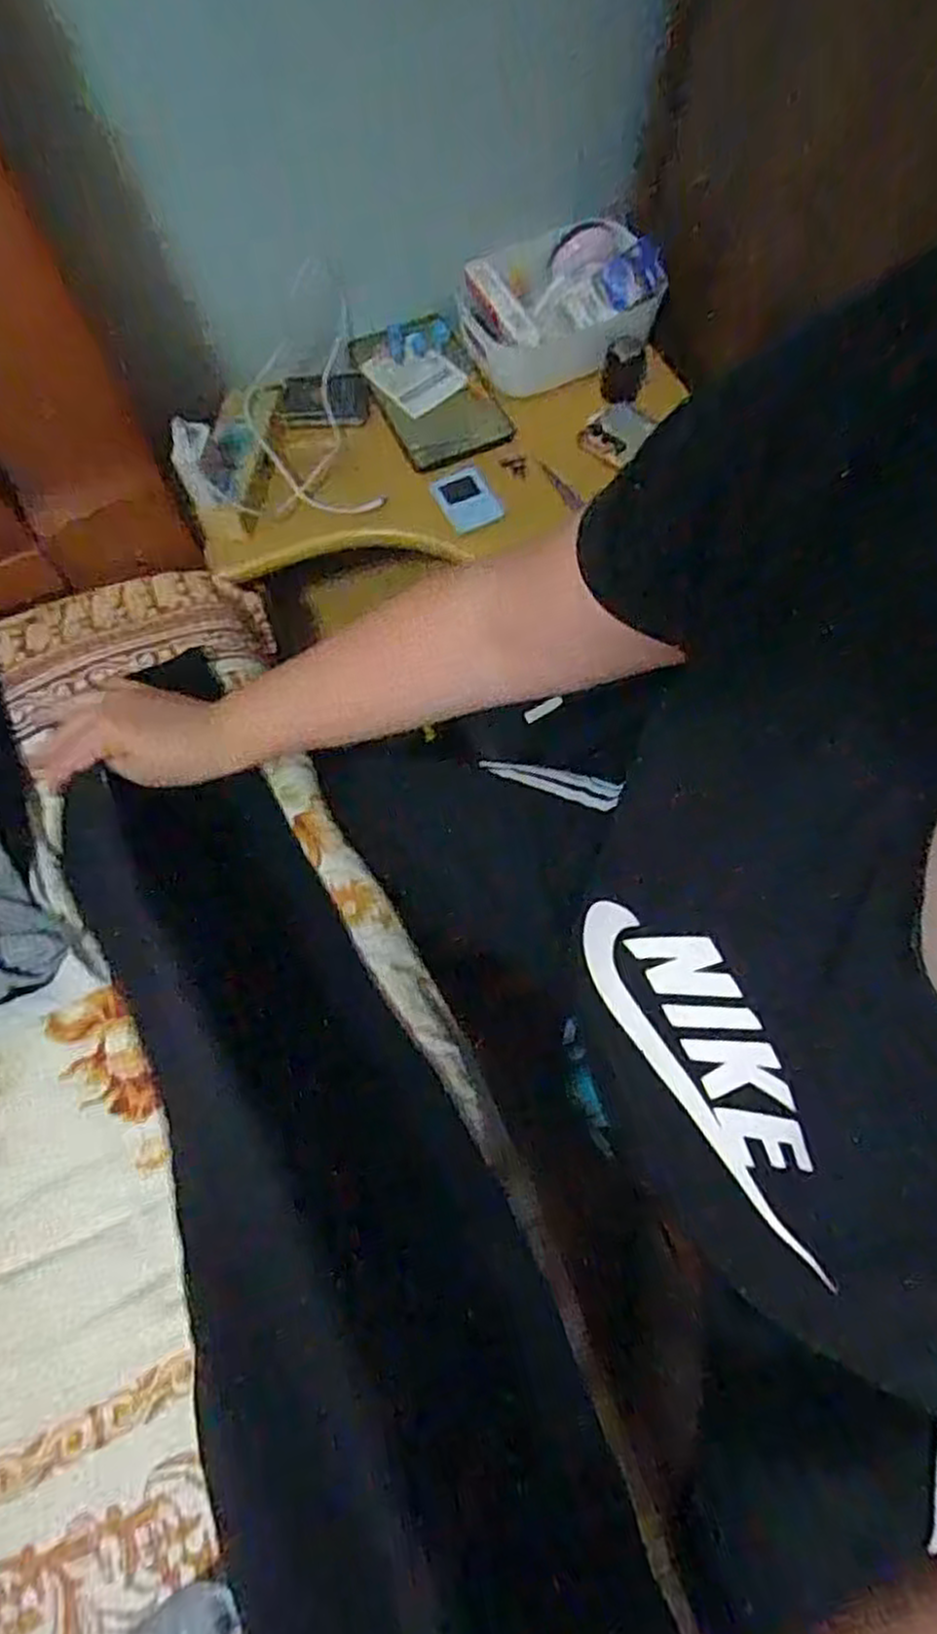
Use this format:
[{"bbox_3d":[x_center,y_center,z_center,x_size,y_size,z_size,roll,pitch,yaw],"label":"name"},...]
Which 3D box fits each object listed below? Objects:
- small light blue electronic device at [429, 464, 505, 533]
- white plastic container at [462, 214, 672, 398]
[{"bbox_3d":[-0.004,-0.323,0.781,0.054,0.008,0.072,-25,71,-8],"label":"small light blue electronic device"},{"bbox_3d":[0.094,-0.535,0.817,0.197,0.089,0.144,-25,71,-8],"label":"white plastic container"}]

